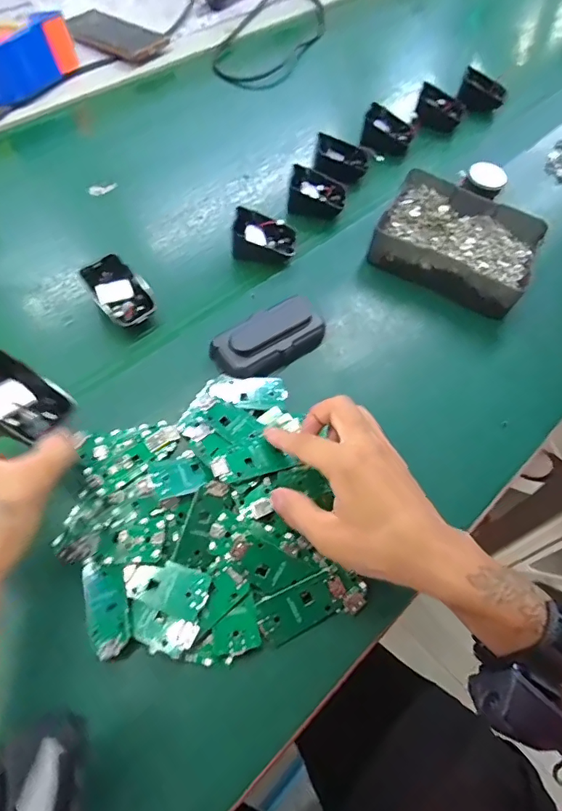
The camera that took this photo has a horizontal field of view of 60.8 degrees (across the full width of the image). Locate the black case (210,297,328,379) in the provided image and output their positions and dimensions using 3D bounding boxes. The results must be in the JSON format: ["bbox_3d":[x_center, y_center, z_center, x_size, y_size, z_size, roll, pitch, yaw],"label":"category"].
[{"bbox_3d":[-0.009,-0.059,0.434,0.102,0.029,0.048,-35,68,-21],"label":"black case"}]

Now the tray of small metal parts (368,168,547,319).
[{"bbox_3d":[0.187,-0.173,0.511,0.158,0.046,0.123,26,62,10],"label":"tray of small metal parts"}]

